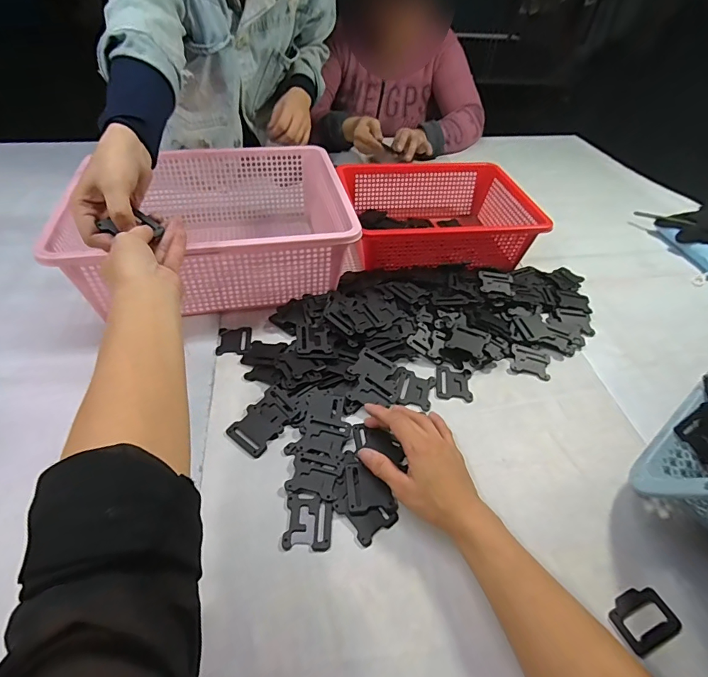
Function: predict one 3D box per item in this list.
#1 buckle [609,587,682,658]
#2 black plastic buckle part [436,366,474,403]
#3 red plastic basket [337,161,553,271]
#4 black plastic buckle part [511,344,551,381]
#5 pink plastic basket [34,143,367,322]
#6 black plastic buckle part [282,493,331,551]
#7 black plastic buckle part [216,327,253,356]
[{"bbox_3d":[0.235,0.227,0.345,0.054,0.004,0.038,-15,46,-19],"label":"buckle"},{"bbox_3d":[0.123,0.055,0.523,0.042,0.004,0.052,7,43,3],"label":"black plastic buckle part"},{"bbox_3d":[0.140,-0.209,0.727,0.301,0.095,0.261,-8,44,-12],"label":"red plastic basket"},{"bbox_3d":[0.230,0.030,0.551,0.049,0.010,0.042,11,44,8],"label":"black plastic buckle part"},{"bbox_3d":[-0.193,-0.166,0.644,0.377,0.126,0.306,-7,44,-11],"label":"pink plastic basket"},{"bbox_3d":[-0.042,0.167,0.390,0.042,0.004,0.050,3,43,-1],"label":"black plastic buckle part"},{"bbox_3d":[-0.158,0.001,0.560,0.043,0.004,0.051,-4,44,-8],"label":"black plastic buckle part"}]

